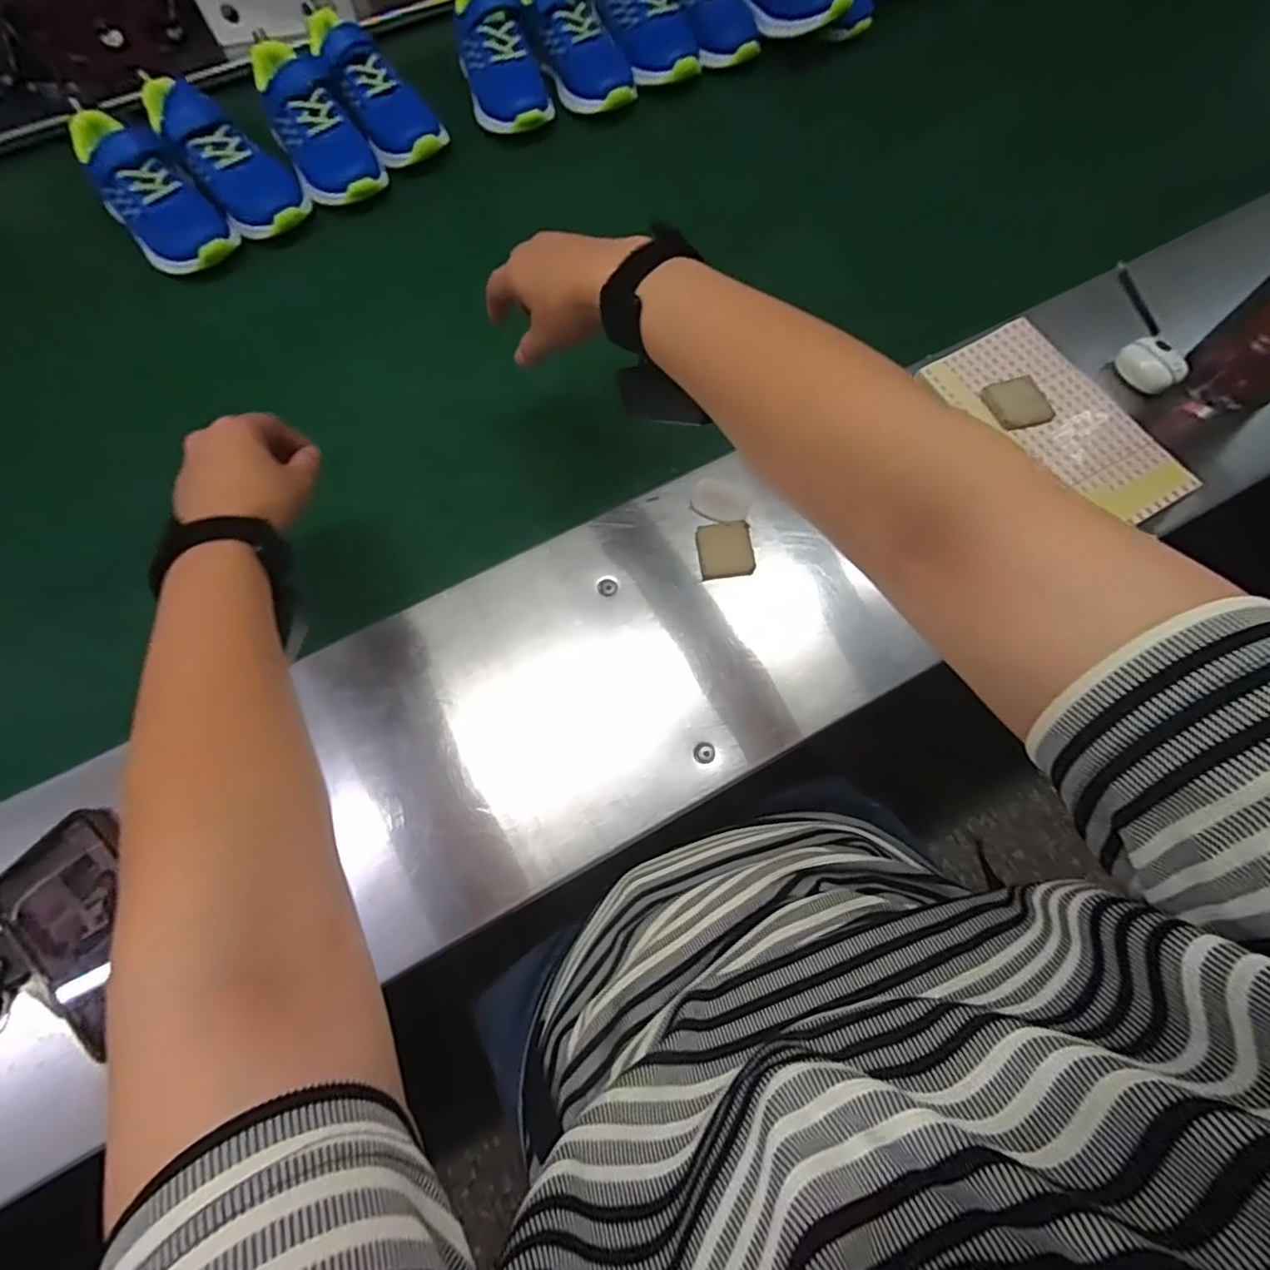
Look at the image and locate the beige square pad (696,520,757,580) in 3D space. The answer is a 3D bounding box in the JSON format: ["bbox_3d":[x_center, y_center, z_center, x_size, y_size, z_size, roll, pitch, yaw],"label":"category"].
[{"bbox_3d":[0.073,-0.069,0.473,0.042,0.008,0.045,-6,72,-2],"label":"beige square pad"}]

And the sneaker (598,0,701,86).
[{"bbox_3d":[0.003,-0.753,0.714,0.088,0.083,0.211,-26,88,-8],"label":"sneaker"}]

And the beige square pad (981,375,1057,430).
[{"bbox_3d":[0.329,-0.200,0.504,0.048,0.007,0.050,-19,73,-6],"label":"beige square pad"}]

